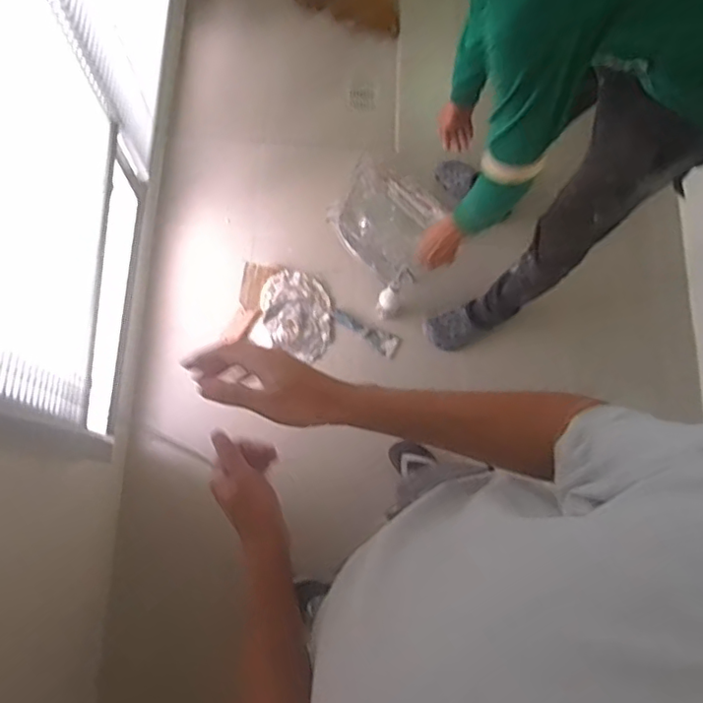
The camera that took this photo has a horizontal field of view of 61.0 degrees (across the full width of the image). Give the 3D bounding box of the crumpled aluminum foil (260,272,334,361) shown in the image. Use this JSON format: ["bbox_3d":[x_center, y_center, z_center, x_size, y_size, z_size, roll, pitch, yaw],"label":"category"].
[{"bbox_3d":[-0.151,-0.096,1.645,0.196,0.081,0.243,-12,76,-5],"label":"crumpled aluminum foil"}]

